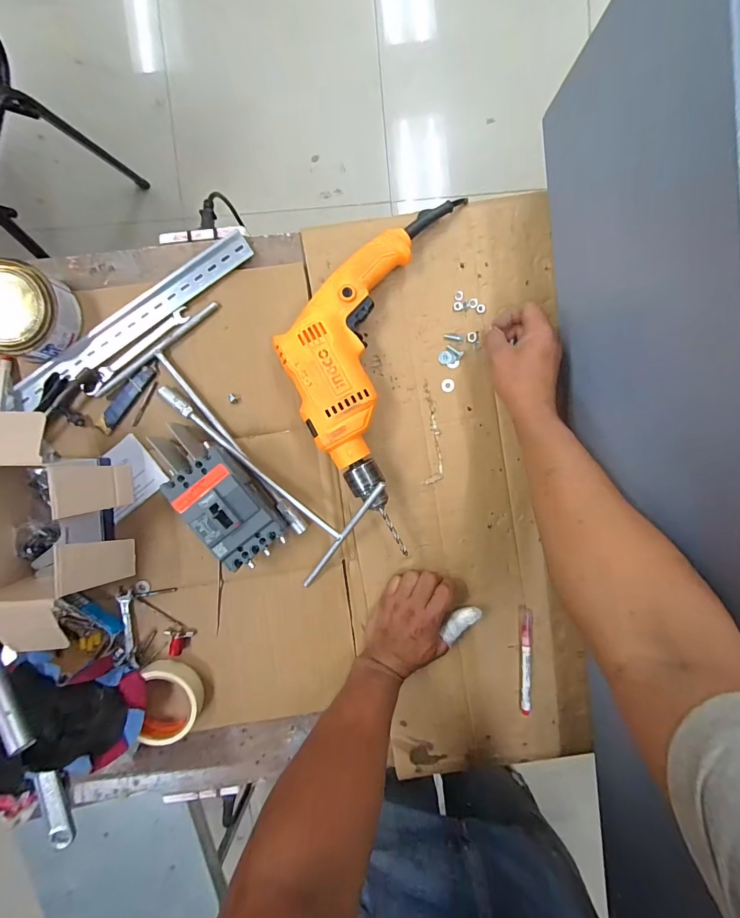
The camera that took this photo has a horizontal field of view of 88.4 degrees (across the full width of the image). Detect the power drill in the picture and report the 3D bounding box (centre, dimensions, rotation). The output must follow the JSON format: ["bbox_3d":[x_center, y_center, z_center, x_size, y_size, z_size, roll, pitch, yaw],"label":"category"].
[{"bbox_3d":[-0.009,-0.112,0.437,0.186,0.059,0.401,13,93,-2],"label":"power drill"}]

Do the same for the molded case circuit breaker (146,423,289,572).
[{"bbox_3d":[-0.180,0.040,0.444,0.078,0.068,0.186,-41,94,2],"label":"molded case circuit breaker"}]

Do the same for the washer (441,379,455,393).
[{"bbox_3d":[0.097,-0.091,0.472,0.015,0.004,0.016,0,94,-2],"label":"washer"}]

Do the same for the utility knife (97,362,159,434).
[{"bbox_3d":[-0.296,-0.075,0.460,0.022,0.006,0.102,41,92,-4],"label":"utility knife"}]

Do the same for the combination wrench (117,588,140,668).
[{"bbox_3d":[-0.306,0.217,0.482,0.016,0.004,0.095,-5,90,-30],"label":"combination wrench"}]

